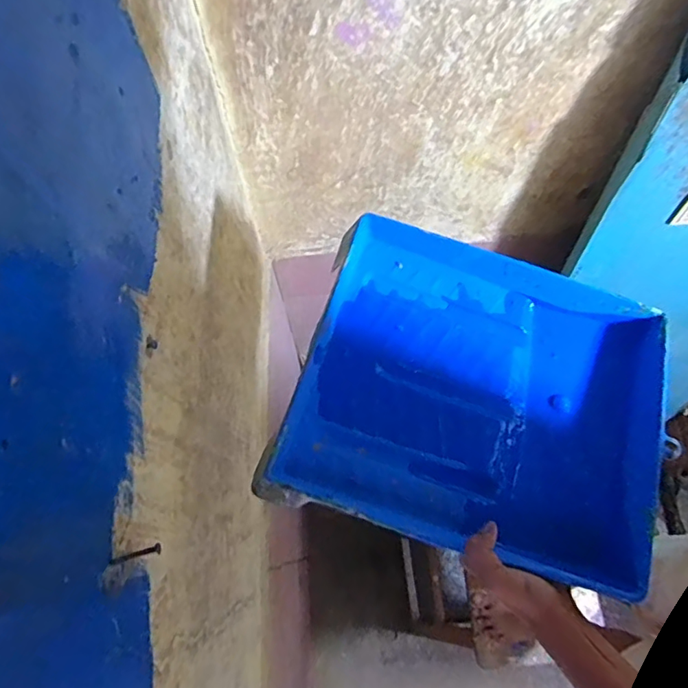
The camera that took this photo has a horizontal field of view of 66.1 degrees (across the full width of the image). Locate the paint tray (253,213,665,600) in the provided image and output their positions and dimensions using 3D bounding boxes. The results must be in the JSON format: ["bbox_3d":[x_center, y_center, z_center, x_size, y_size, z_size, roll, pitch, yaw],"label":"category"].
[{"bbox_3d":[0.137,0.050,0.518,0.345,0.070,0.288,17,72,5],"label":"paint tray"}]

